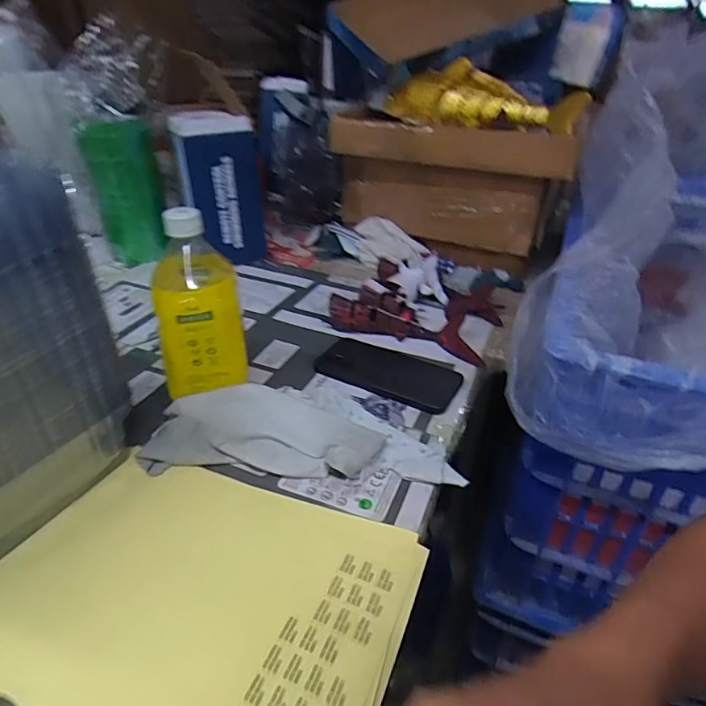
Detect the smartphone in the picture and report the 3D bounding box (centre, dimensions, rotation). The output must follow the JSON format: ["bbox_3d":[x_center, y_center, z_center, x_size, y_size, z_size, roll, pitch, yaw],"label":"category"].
[{"bbox_3d":[0.041,0.019,0.577,0.164,0.010,0.086,18,37,22],"label":"smartphone"}]

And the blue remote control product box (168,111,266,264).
[{"bbox_3d":[-0.208,-0.251,0.784,0.127,0.223,0.103,-7,35,-14],"label":"blue remote control product box"}]

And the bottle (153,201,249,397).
[{"bbox_3d":[-0.150,-0.050,0.478,0.085,0.165,0.083,-12,36,-21],"label":"bottle"}]

